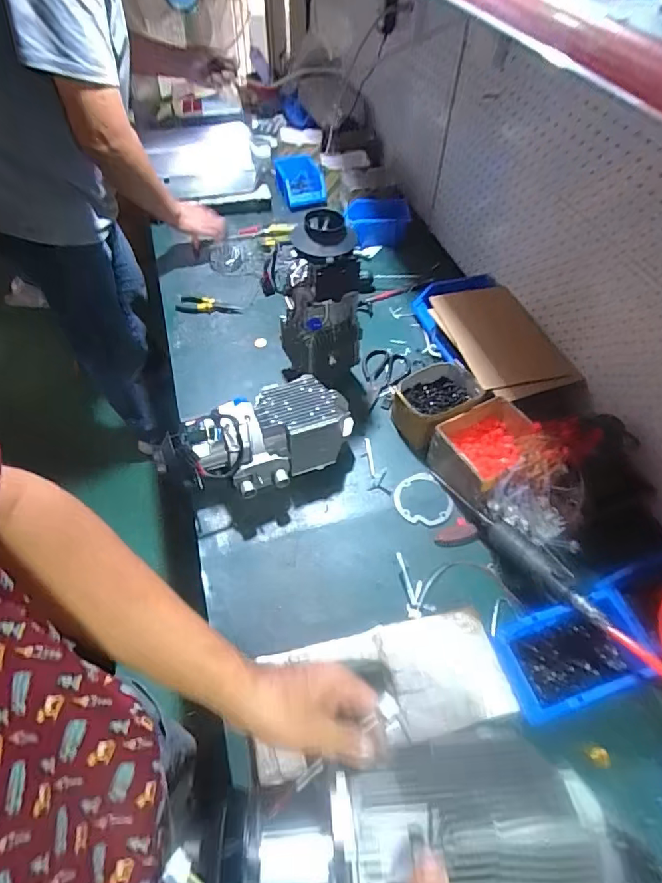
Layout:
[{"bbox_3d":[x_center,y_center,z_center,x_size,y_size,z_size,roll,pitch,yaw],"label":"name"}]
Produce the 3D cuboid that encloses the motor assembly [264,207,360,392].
[{"bbox_3d":[-0.033,-0.237,0.894,0.146,0.290,0.134,29,57,18],"label":"motor assembly"}]

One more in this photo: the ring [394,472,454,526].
[{"bbox_3d":[0.160,0.104,0.868,0.092,0.005,0.100,-1,57,2],"label":"ring"}]

